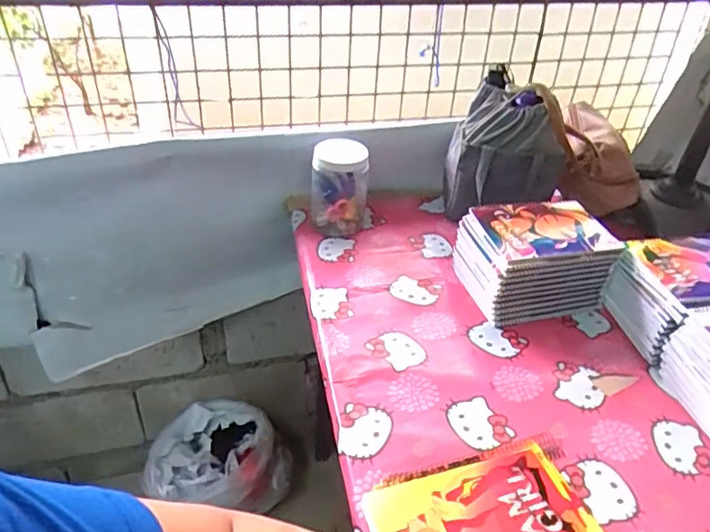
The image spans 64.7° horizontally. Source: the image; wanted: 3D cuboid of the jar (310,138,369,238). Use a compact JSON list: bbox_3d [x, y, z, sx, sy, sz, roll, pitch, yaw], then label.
[{"bbox_3d":[-0.030,-0.144,1.057,0.104,0.163,0.085,2,36,-1],"label":"jar"}]

